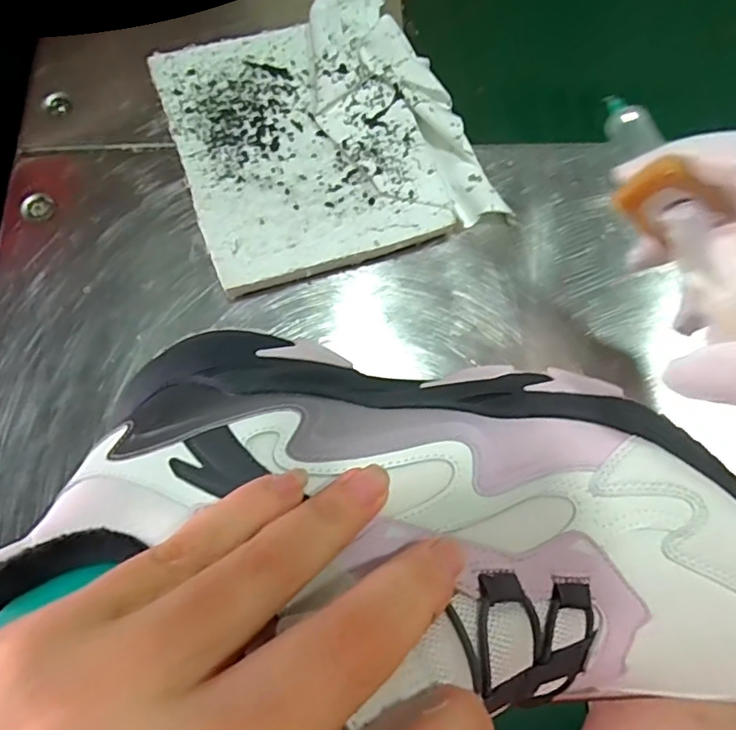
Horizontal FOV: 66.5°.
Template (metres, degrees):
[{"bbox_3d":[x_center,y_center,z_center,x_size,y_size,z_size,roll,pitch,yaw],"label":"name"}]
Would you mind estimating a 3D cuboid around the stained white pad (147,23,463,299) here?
[{"bbox_3d":[-0.044,-0.124,0.316,0.120,0.008,0.160,-20,74,-9],"label":"stained white pad"}]

